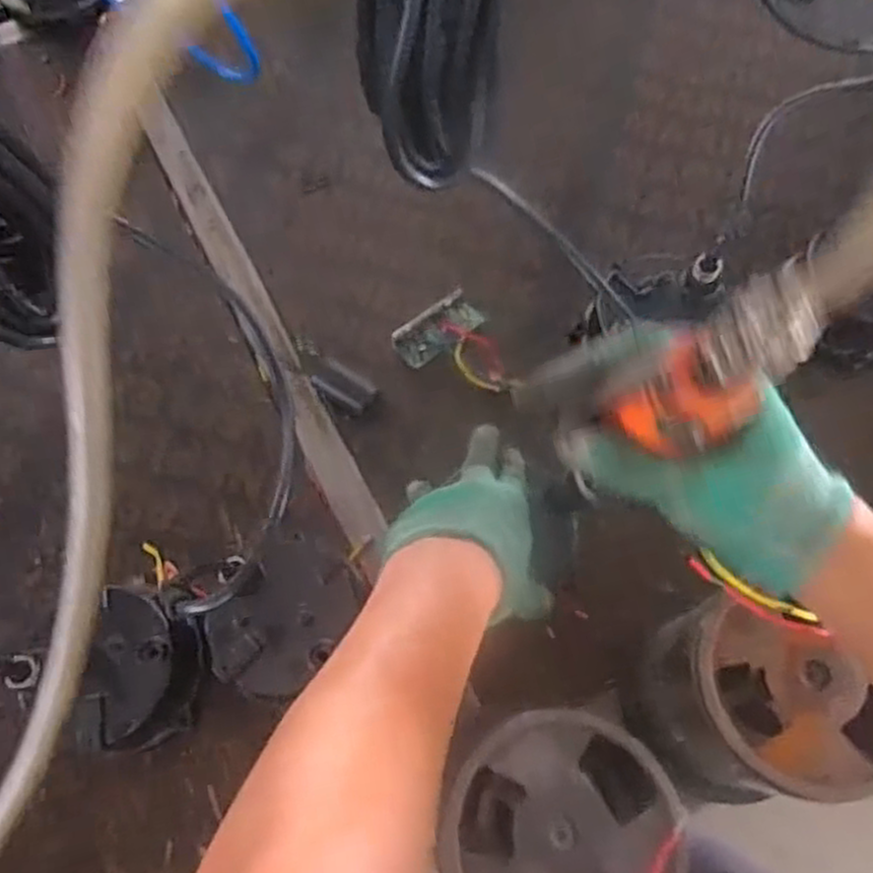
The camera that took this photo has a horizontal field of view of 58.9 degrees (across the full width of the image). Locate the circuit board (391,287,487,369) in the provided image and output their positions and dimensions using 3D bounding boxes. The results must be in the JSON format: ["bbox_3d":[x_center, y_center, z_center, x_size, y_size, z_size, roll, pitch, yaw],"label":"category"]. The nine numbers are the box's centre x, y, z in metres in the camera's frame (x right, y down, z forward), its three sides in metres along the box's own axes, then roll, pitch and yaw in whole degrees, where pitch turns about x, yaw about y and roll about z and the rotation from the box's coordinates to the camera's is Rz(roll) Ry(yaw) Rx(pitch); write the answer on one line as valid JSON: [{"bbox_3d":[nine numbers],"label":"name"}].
[{"bbox_3d":[0.002,-0.100,0.709,0.083,0.016,0.045,-36,71,-11],"label":"circuit board"}]

